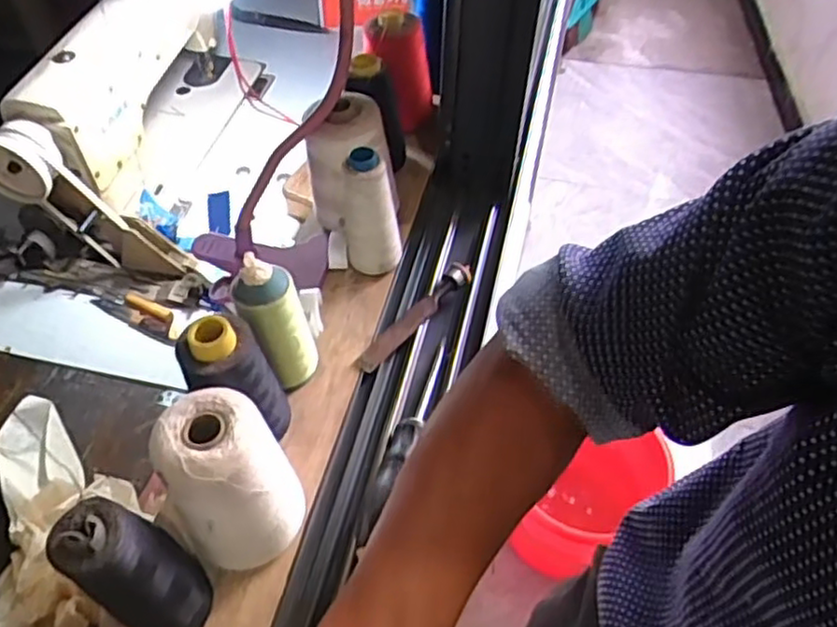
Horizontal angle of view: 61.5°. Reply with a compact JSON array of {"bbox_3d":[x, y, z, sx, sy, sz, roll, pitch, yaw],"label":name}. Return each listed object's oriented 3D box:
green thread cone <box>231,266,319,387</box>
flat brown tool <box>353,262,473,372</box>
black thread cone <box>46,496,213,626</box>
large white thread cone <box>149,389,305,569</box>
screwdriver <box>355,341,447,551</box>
[{"bbox_3d":[-0.097,0.011,0.493,0.046,0.104,0.039,-23,55,-19],"label":"green thread cone"},{"bbox_3d":[-0.002,0.000,0.561,0.019,0.018,0.127,35,58,24],"label":"flat brown tool"},{"bbox_3d":[-0.147,0.139,0.379,0.051,0.111,0.051,21,53,14],"label":"black thread cone"},{"bbox_3d":[-0.109,0.097,0.410,0.066,0.101,0.069,-32,59,-25],"label":"large white thread cone"},{"bbox_3d":[-0.004,0.080,0.483,0.028,0.031,0.182,16,52,11],"label":"screwdriver"}]

